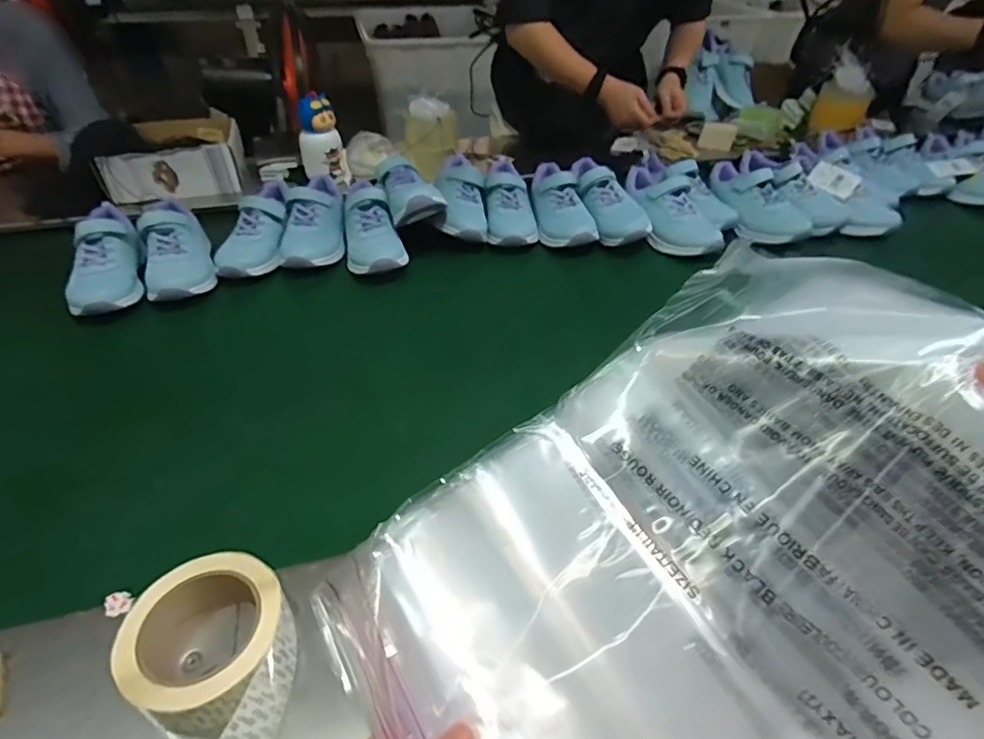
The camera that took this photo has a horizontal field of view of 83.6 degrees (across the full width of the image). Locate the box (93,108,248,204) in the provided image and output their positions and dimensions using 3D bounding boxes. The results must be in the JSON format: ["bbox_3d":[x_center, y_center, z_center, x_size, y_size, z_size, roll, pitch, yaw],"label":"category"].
[{"bbox_3d":[-0.606,-0.412,1.067,0.234,0.085,0.252,-12,43,-14],"label":"box"}]

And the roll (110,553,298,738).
[{"bbox_3d":[-0.186,0.232,0.366,0.111,0.047,0.215,-13,44,-15],"label":"roll"}]

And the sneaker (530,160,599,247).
[{"bbox_3d":[0.120,-0.286,0.984,0.091,0.091,0.232,-3,42,-4],"label":"sneaker"}]

